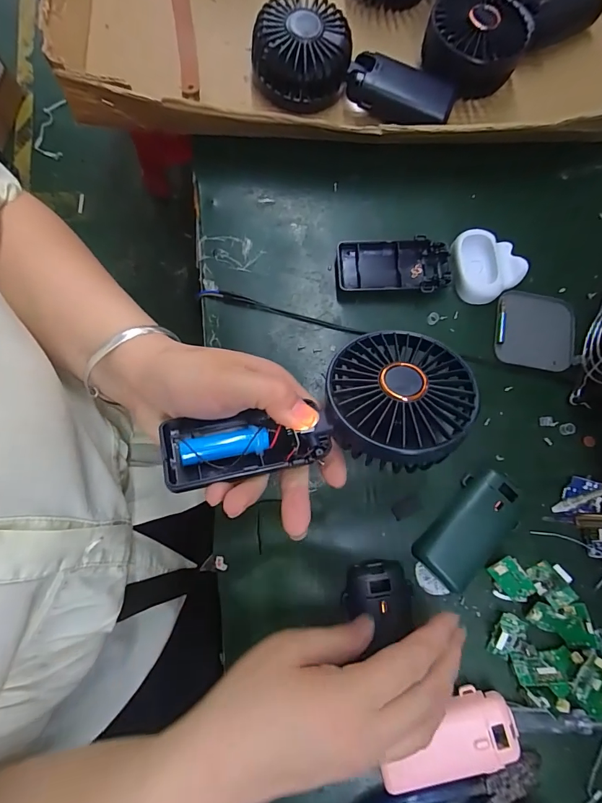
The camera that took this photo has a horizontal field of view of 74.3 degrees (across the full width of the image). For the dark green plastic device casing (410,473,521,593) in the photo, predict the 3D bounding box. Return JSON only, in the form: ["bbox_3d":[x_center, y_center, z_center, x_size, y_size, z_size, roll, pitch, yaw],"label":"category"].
[{"bbox_3d":[0.127,0.095,0.297,0.049,0.017,0.088,43,80,6],"label":"dark green plastic device casing"}]

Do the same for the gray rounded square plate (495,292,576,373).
[{"bbox_3d":[0.198,-0.061,0.336,0.065,0.006,0.065,11,79,-1],"label":"gray rounded square plate"}]

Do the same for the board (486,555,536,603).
[{"bbox_3d":[0.154,0.132,0.291,0.020,0.009,0.034,-33,82,-8],"label":"board"}]

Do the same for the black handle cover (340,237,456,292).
[{"bbox_3d":[0.079,-0.113,0.338,0.094,0.013,0.046,-3,79,-3],"label":"black handle cover"}]

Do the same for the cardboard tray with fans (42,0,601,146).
[{"bbox_3d":[0.055,-0.387,0.365,0.521,0.077,0.337,-2,79,-3],"label":"cardboard tray with fans"}]

